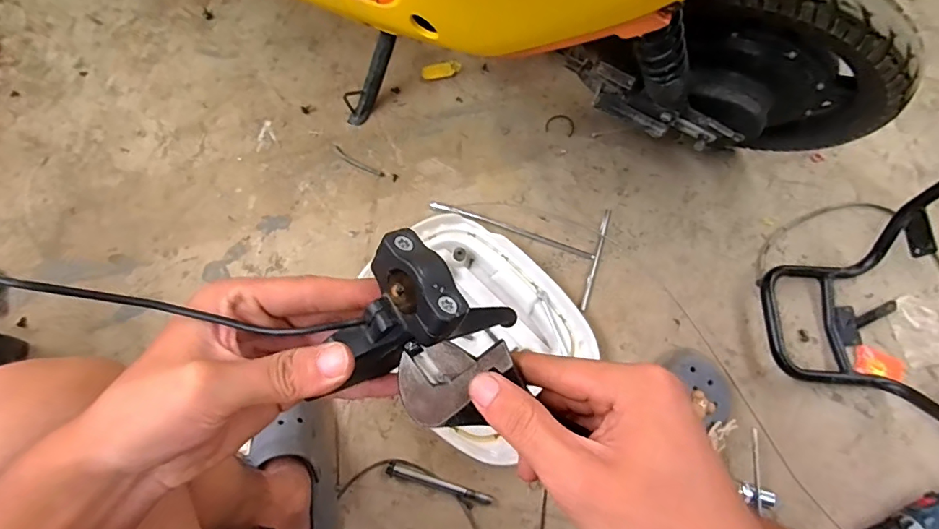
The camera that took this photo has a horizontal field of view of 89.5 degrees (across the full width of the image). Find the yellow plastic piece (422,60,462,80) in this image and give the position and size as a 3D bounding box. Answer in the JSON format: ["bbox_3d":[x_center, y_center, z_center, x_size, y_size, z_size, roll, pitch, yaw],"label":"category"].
[{"bbox_3d":[-0.053,-0.360,0.875,0.071,0.017,0.025,-10,73,-4],"label":"yellow plastic piece"}]

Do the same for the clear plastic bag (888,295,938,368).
[{"bbox_3d":[0.729,0.094,0.728,0.141,0.016,0.103,-10,73,-4],"label":"clear plastic bag"}]

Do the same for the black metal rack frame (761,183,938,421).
[{"bbox_3d":[0.551,0.065,0.667,0.219,0.149,0.333,5,72,1],"label":"black metal rack frame"}]

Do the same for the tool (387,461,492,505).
[{"bbox_3d":[-0.042,0.301,0.647,0.147,0.017,0.017,18,73,5],"label":"tool"}]

